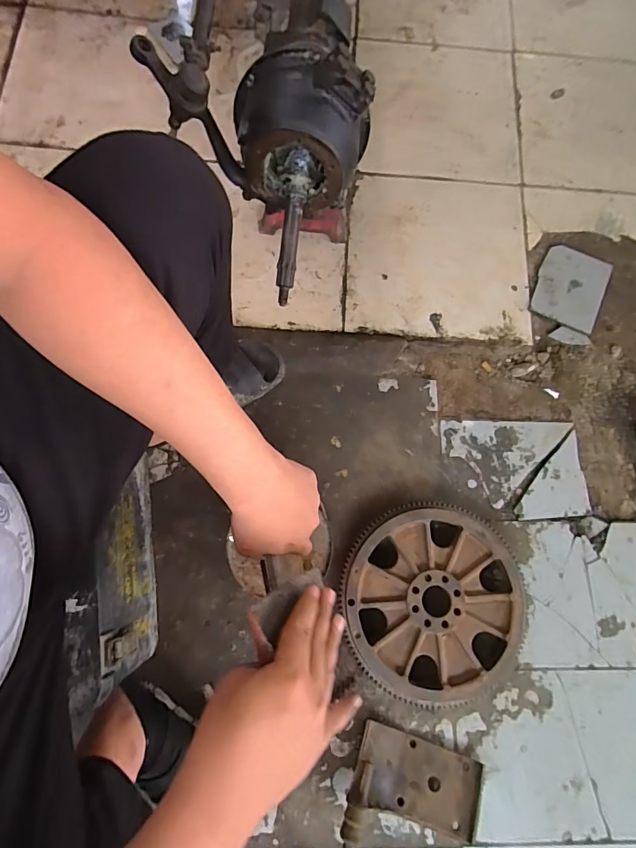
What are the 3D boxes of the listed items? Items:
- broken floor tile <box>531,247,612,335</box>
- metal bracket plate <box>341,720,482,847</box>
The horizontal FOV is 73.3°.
[{"bbox_3d":[0.529,-0.289,0.893,0.136,0.018,0.172,25,77,4],"label":"broken floor tile"},{"bbox_3d":[0.151,0.589,0.668,0.202,0.066,0.151,19,77,4],"label":"metal bracket plate"}]

